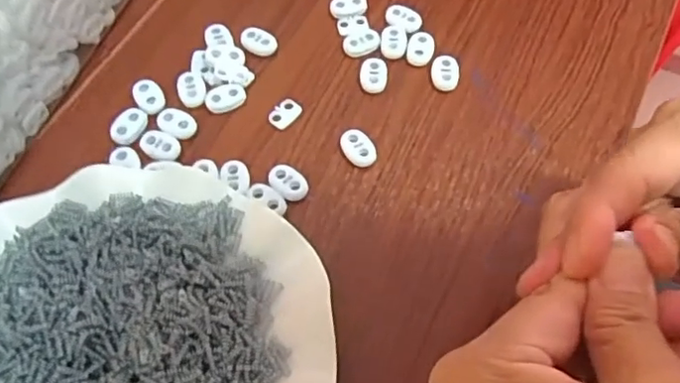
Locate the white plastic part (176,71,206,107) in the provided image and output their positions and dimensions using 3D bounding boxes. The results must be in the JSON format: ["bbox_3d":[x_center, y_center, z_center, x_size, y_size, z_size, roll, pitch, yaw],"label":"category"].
[{"bbox_3d":[-0.084,-0.058,0.337,0.015,0.004,0.022,-13,64,-9],"label":"white plastic part"}]

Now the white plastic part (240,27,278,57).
[{"bbox_3d":[-0.049,-0.089,0.353,0.023,0.006,0.014,16,63,5],"label":"white plastic part"}]

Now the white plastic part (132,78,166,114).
[{"bbox_3d":[-0.108,-0.054,0.335,0.016,0.004,0.022,-27,67,-15],"label":"white plastic part"}]

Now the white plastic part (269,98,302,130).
[{"bbox_3d":[-0.031,-0.044,0.332,0.013,0.004,0.019,36,67,15],"label":"white plastic part"}]

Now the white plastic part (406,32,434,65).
[{"bbox_3d":[0.047,-0.084,0.350,0.015,0.007,0.020,10,63,2],"label":"white plastic part"}]

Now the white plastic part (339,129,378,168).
[{"bbox_3d":[0.010,-0.023,0.321,0.015,0.007,0.022,-32,69,-17],"label":"white plastic part"}]

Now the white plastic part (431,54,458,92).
[{"bbox_3d":[0.060,-0.068,0.341,0.014,0.008,0.021,0,63,-3],"label":"white plastic part"}]

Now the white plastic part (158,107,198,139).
[{"bbox_3d":[-0.090,-0.038,0.326,0.023,0.004,0.016,11,63,3],"label":"white plastic part"}]

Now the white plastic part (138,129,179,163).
[{"bbox_3d":[-0.097,-0.026,0.319,0.024,0.004,0.015,26,65,10],"label":"white plastic part"}]

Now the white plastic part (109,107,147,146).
[{"bbox_3d":[-0.116,-0.036,0.327,0.016,0.004,0.022,20,64,7],"label":"white plastic part"}]

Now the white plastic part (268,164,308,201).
[{"bbox_3d":[-0.027,-0.004,0.310,0.022,0.005,0.014,35,66,14],"label":"white plastic part"}]

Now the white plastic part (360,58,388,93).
[{"bbox_3d":[0.019,-0.067,0.342,0.016,0.008,0.021,3,63,-2],"label":"white plastic part"}]

